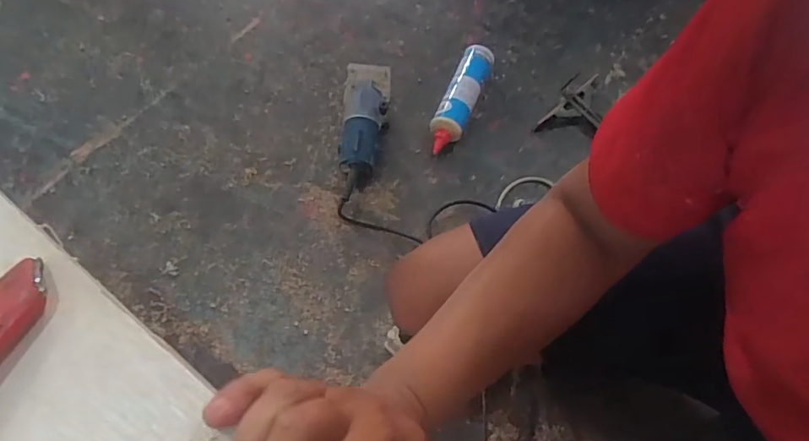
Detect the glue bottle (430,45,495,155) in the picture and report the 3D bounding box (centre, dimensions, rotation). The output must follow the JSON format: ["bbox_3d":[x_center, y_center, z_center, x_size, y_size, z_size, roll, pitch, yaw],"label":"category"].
[{"bbox_3d":[0.114,-0.245,0.997,0.063,0.075,0.262,23,65,8],"label":"glue bottle"}]

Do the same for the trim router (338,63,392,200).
[{"bbox_3d":[-0.075,-0.158,0.932,0.085,0.085,0.272,4,64,-1],"label":"trim router"}]

